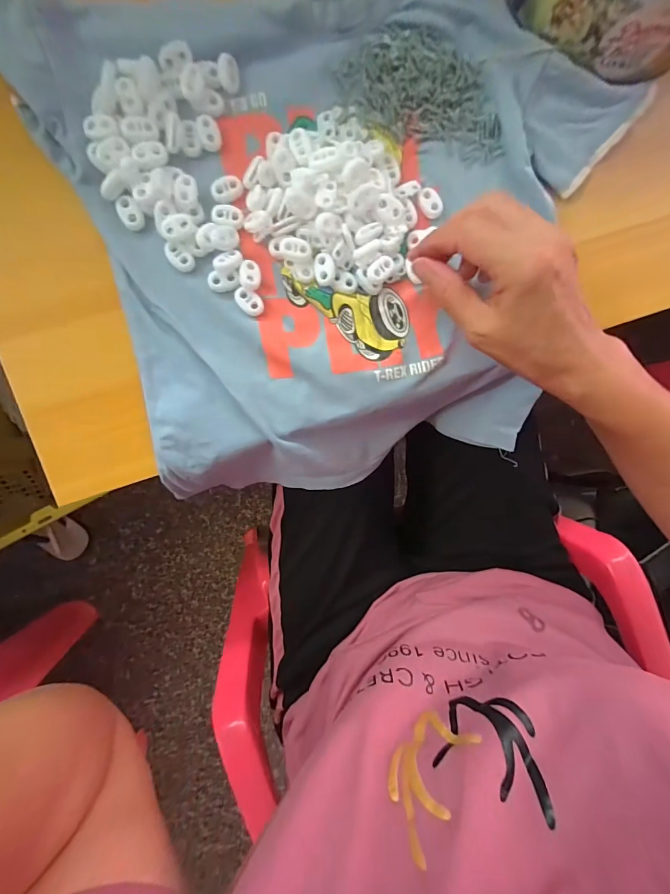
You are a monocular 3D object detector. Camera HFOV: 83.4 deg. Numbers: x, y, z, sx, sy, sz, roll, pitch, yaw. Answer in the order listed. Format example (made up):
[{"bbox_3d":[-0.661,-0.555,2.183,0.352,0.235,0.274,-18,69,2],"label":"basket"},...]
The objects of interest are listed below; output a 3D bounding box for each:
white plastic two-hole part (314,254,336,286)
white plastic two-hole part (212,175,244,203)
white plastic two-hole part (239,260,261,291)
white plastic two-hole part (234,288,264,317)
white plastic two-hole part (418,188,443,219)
[{"bbox_3d":[-0.007,-0.129,0.273,0.014,0.007,0.022,-11,94,-7],"label":"white plastic two-hole part"},{"bbox_3d":[-0.076,-0.182,0.265,0.022,0.006,0.014,-26,96,-6],"label":"white plastic two-hole part"},{"bbox_3d":[-0.061,-0.123,0.269,0.015,0.007,0.020,-4,93,-8],"label":"white plastic two-hole part"},{"bbox_3d":[-0.062,-0.105,0.272,0.015,0.005,0.023,-45,98,-4],"label":"white plastic two-hole part"},{"bbox_3d":[0.072,-0.183,0.284,0.015,0.007,0.022,-35,97,-5],"label":"white plastic two-hole part"}]

